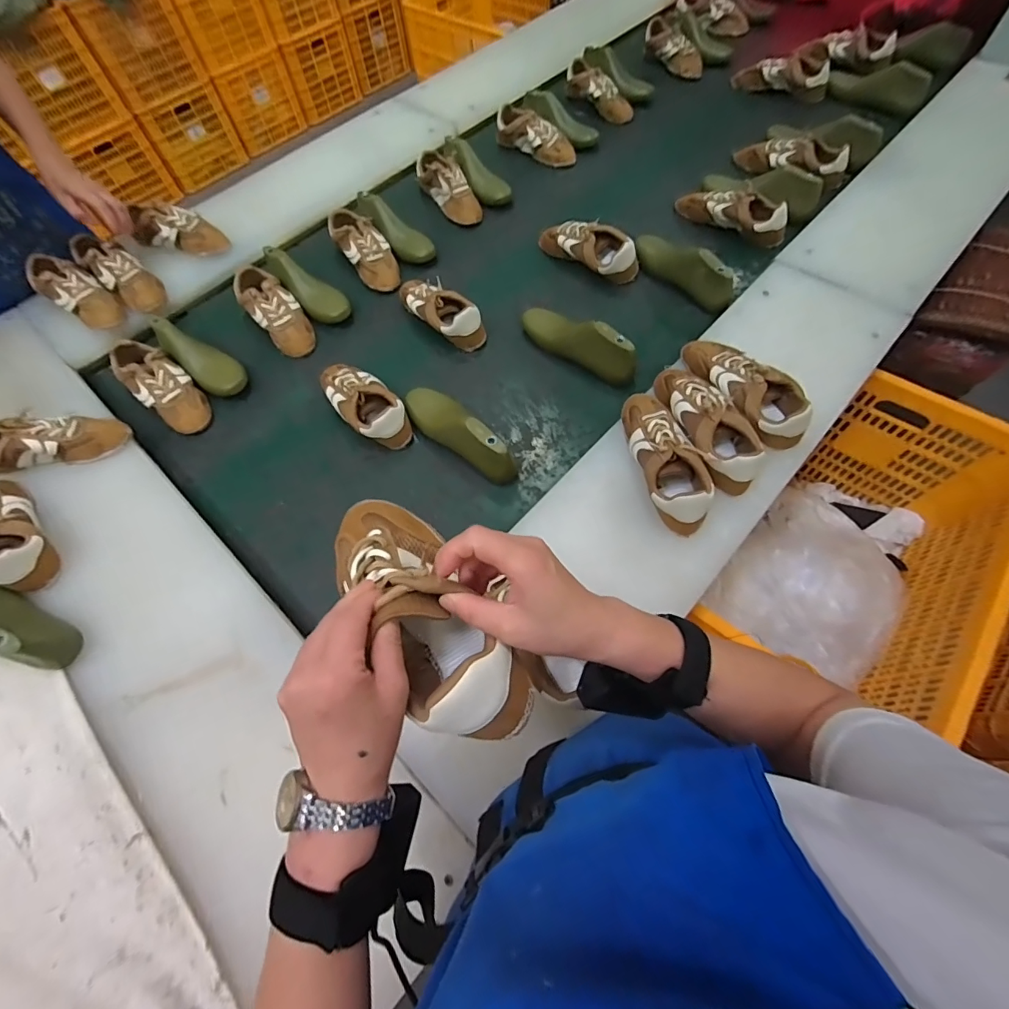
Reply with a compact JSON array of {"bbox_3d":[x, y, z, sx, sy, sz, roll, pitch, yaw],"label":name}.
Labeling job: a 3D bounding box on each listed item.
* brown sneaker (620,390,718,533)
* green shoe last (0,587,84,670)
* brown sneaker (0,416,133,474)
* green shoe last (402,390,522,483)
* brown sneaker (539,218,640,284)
[{"bbox_3d":[0.216,-0.069,0.641,0.086,0.077,0.230,-14,63,-3],"label":"brown sneaker"},{"bbox_3d":[-0.654,0.143,0.580,0.232,0.080,0.075,13,64,10],"label":"green shoe last"},{"bbox_3d":[-0.720,-0.101,0.722,0.205,0.069,0.068,-9,63,-1],"label":"brown sneaker"},{"bbox_3d":[-0.080,-0.119,0.725,0.066,0.073,0.235,-36,66,-14],"label":"green shoe last"},{"bbox_3d":[0.157,-0.506,0.910,0.220,0.068,0.074,37,71,20],"label":"brown sneaker"}]

